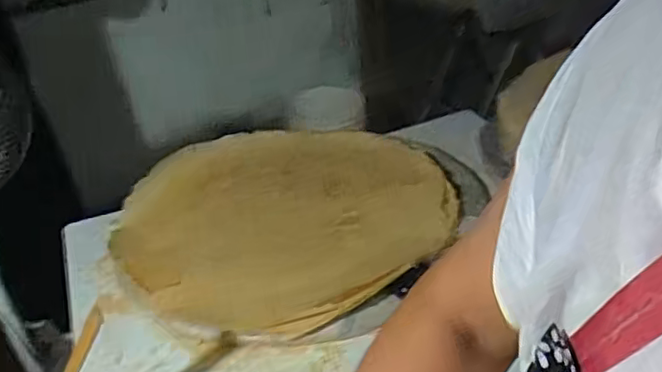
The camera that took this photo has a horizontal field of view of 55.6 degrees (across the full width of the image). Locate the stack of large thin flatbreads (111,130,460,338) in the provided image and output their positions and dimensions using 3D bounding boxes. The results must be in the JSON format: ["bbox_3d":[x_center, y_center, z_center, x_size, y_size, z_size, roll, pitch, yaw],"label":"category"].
[{"bbox_3d":[-0.069,0.043,1.139,0.589,0.084,0.527,-27,37,-30],"label":"stack of large thin flatbreads"}]

